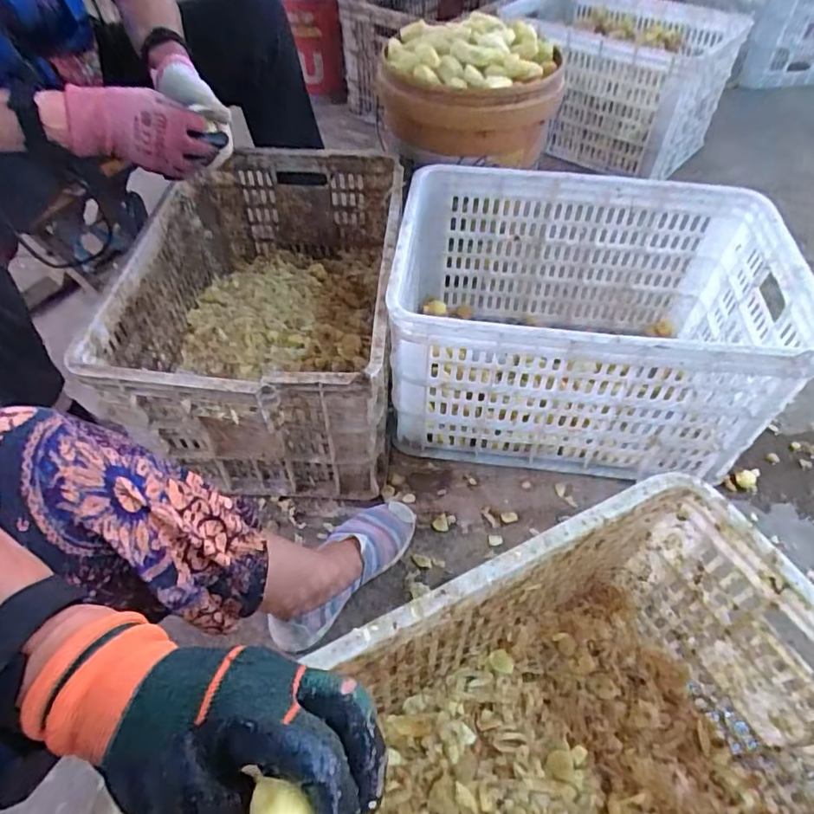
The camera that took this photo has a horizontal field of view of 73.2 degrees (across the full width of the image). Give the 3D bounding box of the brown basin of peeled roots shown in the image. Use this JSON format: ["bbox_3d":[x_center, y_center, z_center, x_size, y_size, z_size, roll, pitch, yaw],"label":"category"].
[{"bbox_3d":[0.107,-0.552,0.961,0.293,0.159,0.300,7,50,0],"label":"brown basin of peeled roots"}]

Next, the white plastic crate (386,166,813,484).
[{"bbox_3d":[0.253,-0.127,0.834,0.510,0.295,0.373,5,50,5],"label":"white plastic crate"}]

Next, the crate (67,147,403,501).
[{"bbox_3d":[-0.200,-0.146,0.835,0.348,0.252,0.516,3,51,-3],"label":"crate"}]

